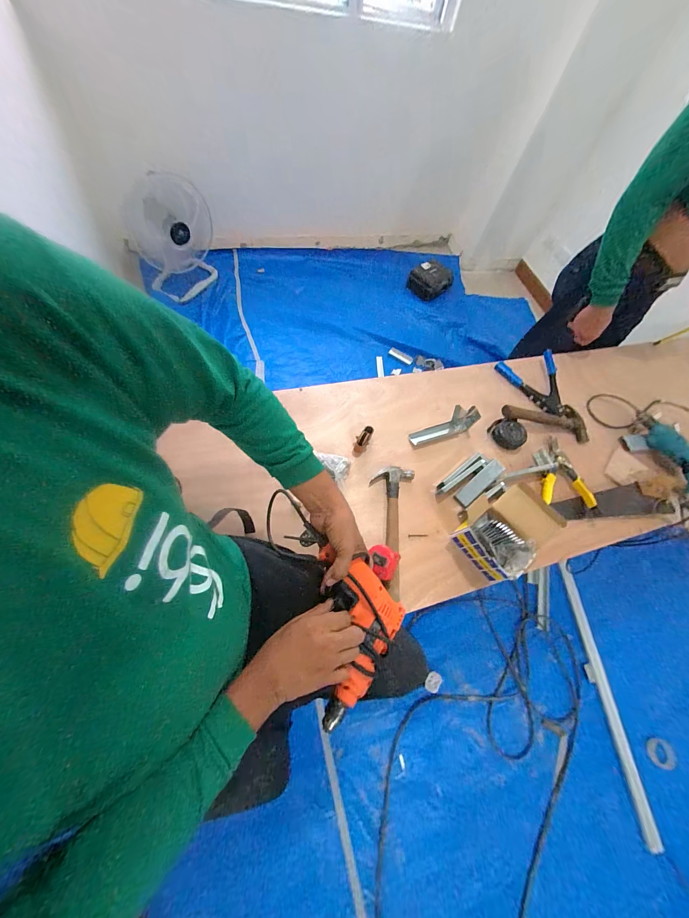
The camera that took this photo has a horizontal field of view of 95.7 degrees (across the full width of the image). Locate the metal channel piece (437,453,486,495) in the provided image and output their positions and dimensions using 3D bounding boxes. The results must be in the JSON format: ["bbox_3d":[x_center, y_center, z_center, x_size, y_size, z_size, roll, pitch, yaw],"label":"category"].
[{"bbox_3d":[0.297,0.038,0.790,0.154,0.043,0.033,-32,73,-22],"label":"metal channel piece"}]

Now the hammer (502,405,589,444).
[{"bbox_3d":[0.582,-0.120,0.903,0.285,0.034,0.106,8,65,-14],"label":"hammer"}]

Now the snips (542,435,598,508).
[{"bbox_3d":[0.597,0.032,0.856,0.129,0.040,0.216,14,62,-3],"label":"snips"}]

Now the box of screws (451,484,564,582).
[{"bbox_3d":[0.355,0.159,0.709,0.178,0.119,0.156,-34,73,-23],"label":"box of screws"}]

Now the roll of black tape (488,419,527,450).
[{"bbox_3d":[0.459,-0.072,0.871,0.082,0.029,0.092,-30,72,-22],"label":"roll of black tape"}]

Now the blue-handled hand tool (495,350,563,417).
[{"bbox_3d":[0.602,-0.227,0.963,0.188,0.024,0.223,-11,66,-14],"label":"blue-handled hand tool"}]

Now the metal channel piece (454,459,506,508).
[{"bbox_3d":[0.333,0.060,0.768,0.137,0.015,0.039,-46,75,3],"label":"metal channel piece"}]

